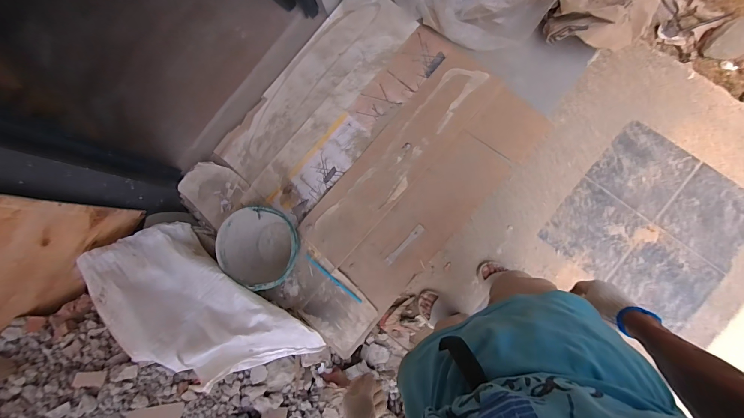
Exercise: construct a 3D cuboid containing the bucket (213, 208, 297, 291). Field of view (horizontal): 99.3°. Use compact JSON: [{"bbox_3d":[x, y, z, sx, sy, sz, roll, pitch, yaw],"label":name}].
[{"bbox_3d":[-0.364,0.130,1.086,0.265,0.181,0.248,-1,85,8],"label":"bucket"}]

